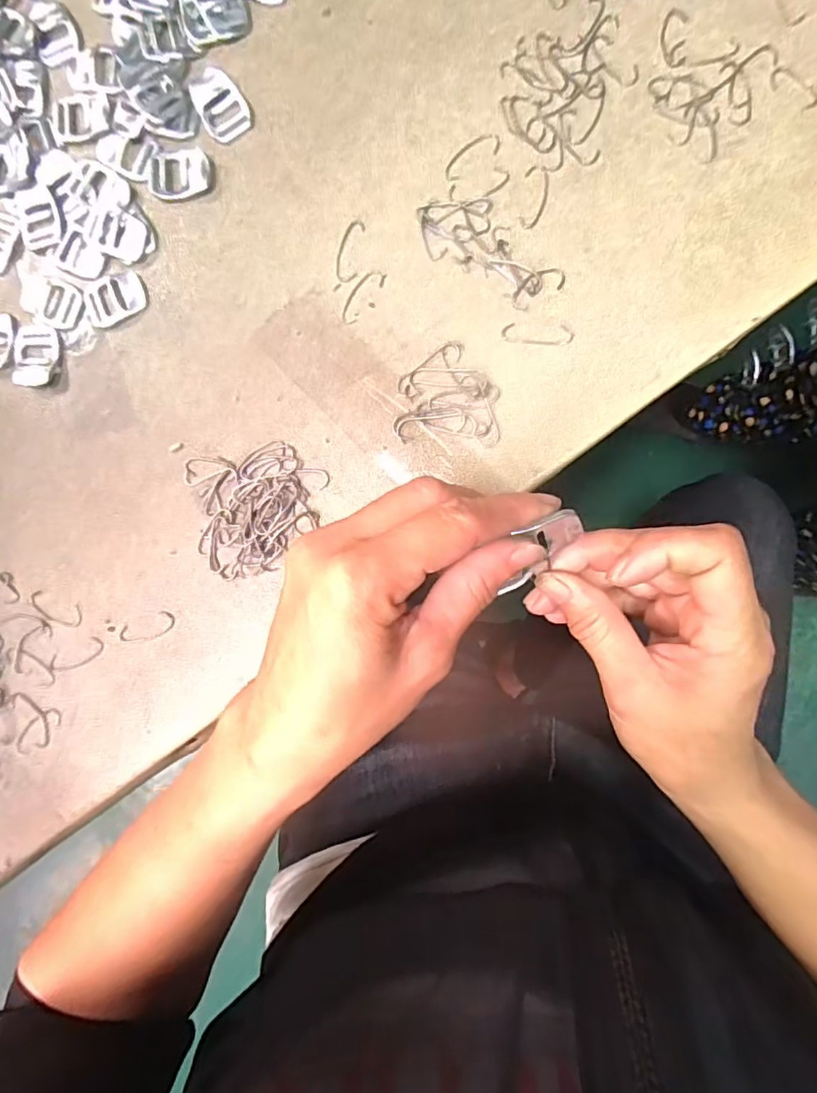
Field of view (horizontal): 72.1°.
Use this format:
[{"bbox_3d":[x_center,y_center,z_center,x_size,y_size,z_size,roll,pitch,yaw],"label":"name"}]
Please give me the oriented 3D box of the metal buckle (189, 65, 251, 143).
[{"bbox_3d":[-0.115,-0.271,0.343,0.028,0.004,0.042,-28,87,5],"label":"metal buckle"}]

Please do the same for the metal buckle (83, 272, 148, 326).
[{"bbox_3d":[-0.181,-0.153,0.347,0.039,0.004,0.027,-21,87,5],"label":"metal buckle"}]

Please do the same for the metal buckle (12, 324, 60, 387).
[{"bbox_3d":[-0.234,-0.120,0.351,0.027,0.005,0.038,5,90,6],"label":"metal buckle"}]

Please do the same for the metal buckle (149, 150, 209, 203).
[{"bbox_3d":[-0.141,-0.229,0.345,0.037,0.004,0.028,-6,89,5],"label":"metal buckle"}]

